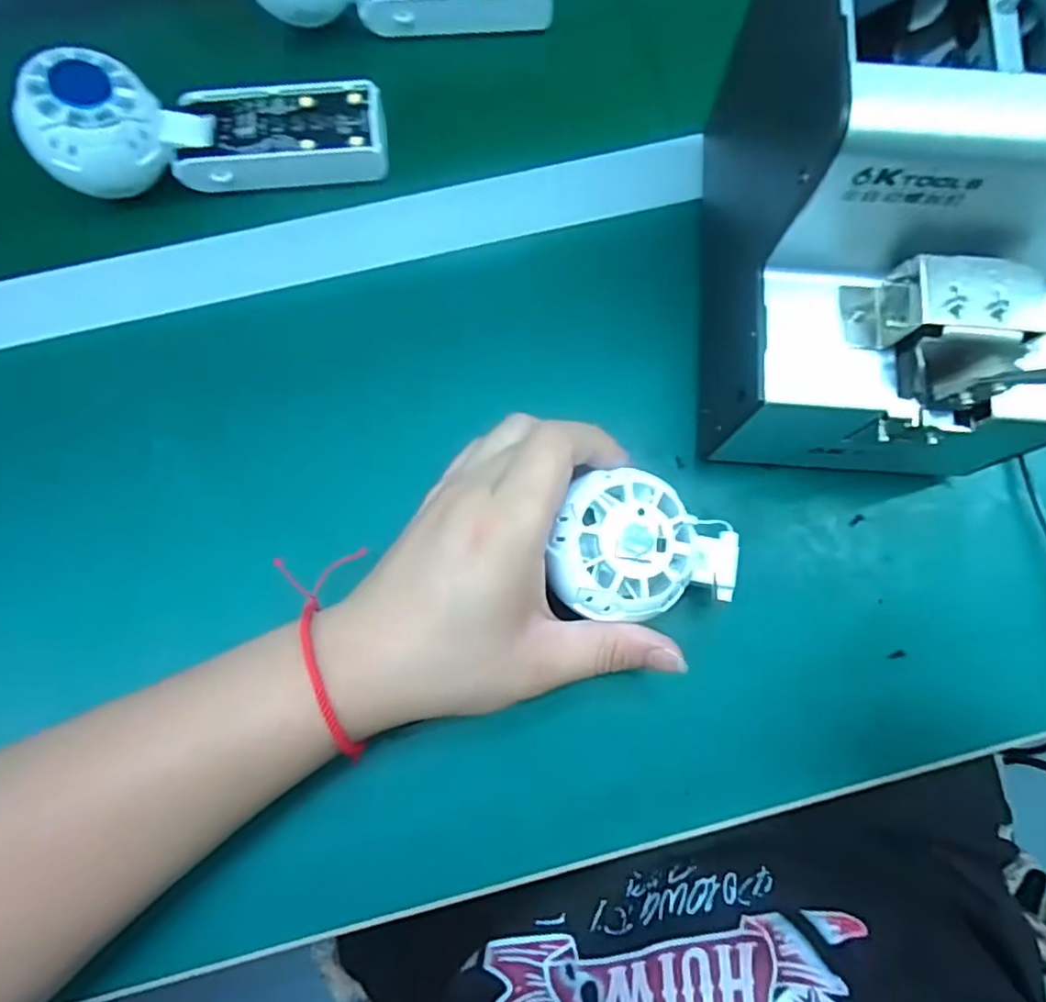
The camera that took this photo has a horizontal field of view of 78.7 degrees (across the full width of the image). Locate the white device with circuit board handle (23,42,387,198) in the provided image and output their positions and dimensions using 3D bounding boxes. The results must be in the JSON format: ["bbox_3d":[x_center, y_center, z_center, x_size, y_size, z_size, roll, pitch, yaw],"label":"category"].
[{"bbox_3d":[-0.157,-0.192,0.329,0.165,0.037,0.051,-6,76,-14],"label":"white device with circuit board handle"}]

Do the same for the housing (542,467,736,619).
[{"bbox_3d":[0.052,0.019,0.257,0.077,0.034,0.058,6,76,2],"label":"housing"}]

